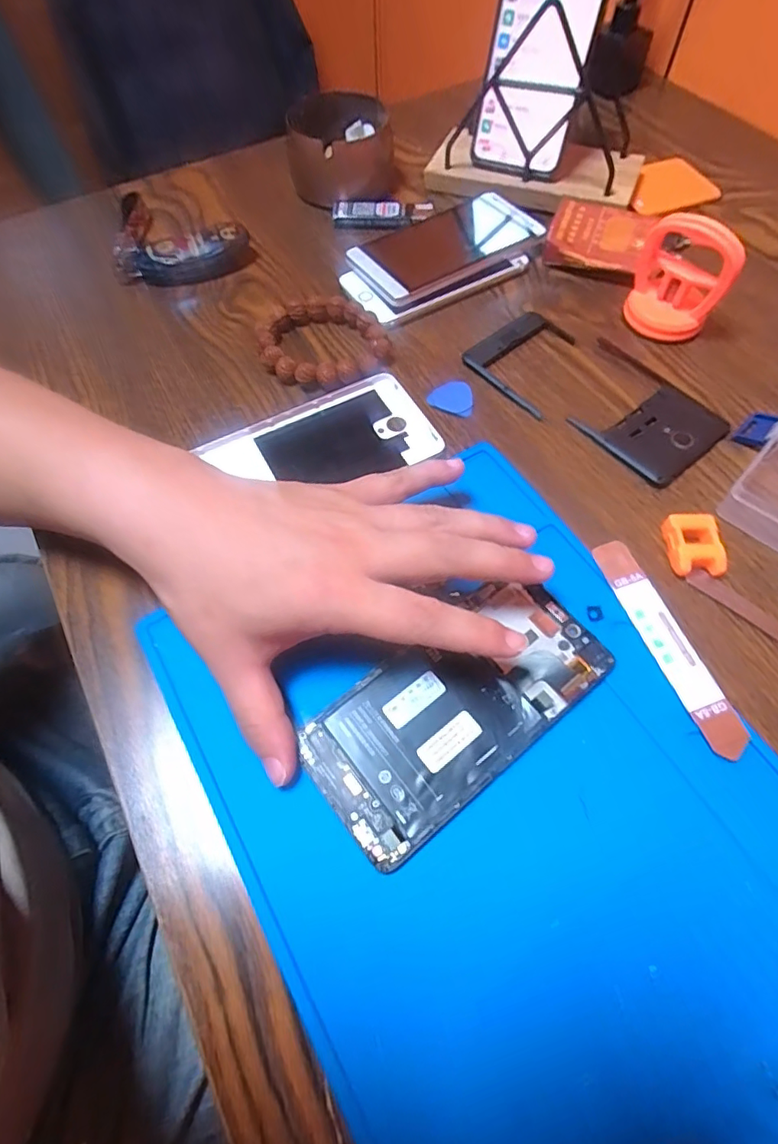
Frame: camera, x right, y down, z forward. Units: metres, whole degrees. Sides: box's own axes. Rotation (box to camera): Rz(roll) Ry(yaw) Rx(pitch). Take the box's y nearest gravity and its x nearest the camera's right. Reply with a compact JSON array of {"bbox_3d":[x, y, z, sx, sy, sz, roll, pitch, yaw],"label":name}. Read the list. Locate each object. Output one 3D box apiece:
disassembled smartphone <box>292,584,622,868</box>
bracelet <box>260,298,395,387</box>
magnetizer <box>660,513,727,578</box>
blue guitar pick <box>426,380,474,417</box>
[{"bbox_3d":[0.032,0.060,0.264,0.146,0.006,0.076,-36,68,-17],"label":"disassembled smartphone"},{"bbox_3d":[-0.043,-0.156,0.376,0.085,0.016,0.074,-7,62,-4],"label":"bracelet"},{"bbox_3d":[0.165,-0.014,0.301,0.028,0.012,0.034,1,62,0],"label":"magnetizer"},{"bbox_3d":[0.043,-0.115,0.362,0.030,0.005,0.025,24,65,12],"label":"blue guitar pick"}]

